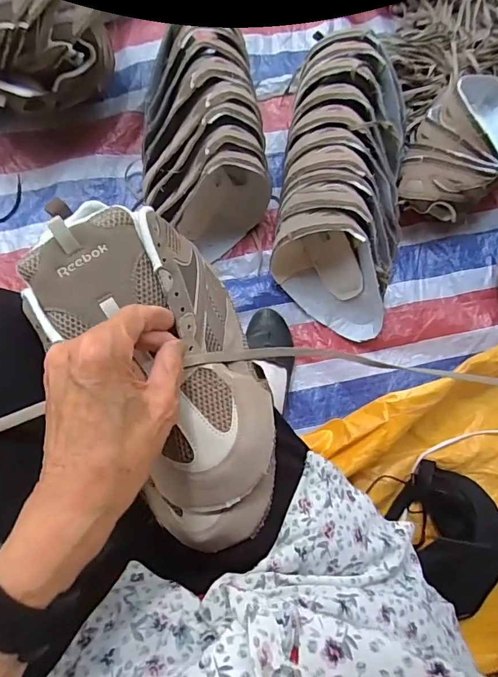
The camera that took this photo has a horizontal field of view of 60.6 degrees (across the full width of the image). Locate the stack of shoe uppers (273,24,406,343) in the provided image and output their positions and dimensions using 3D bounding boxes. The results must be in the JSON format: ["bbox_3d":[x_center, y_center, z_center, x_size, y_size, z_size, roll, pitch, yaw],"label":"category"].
[{"bbox_3d":[0.172,-0.288,0.766,0.214,0.161,0.542,8,80,-1],"label":"stack of shoe uppers"}]

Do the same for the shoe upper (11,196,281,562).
[{"bbox_3d":[-0.062,0.029,0.319,0.131,0.072,0.256,-25,87,-6],"label":"shoe upper"}]

